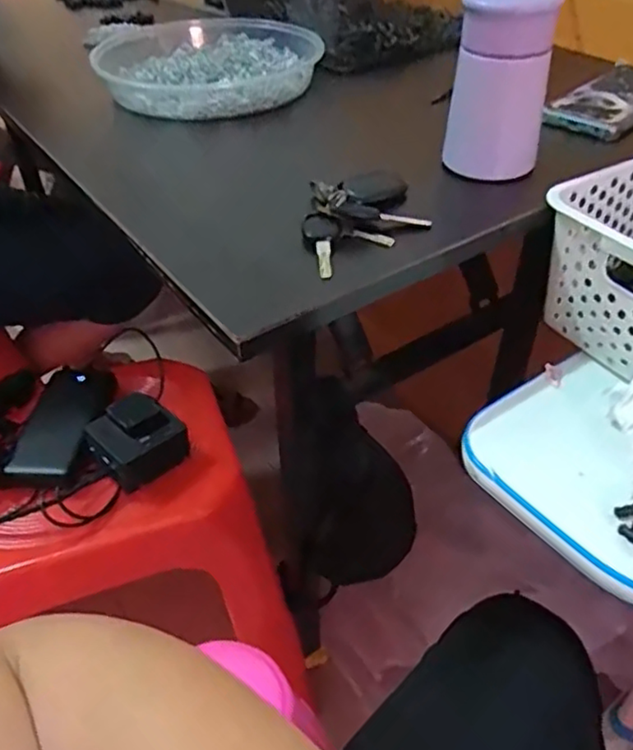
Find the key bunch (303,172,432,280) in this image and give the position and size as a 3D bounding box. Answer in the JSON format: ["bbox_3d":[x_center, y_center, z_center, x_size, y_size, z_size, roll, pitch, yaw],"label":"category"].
[{"bbox_3d":[0.032,-0.108,0.457,0.094,0.024,0.109,-13,43,-13],"label":"key bunch"}]

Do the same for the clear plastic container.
[{"bbox_3d":[-0.115,-0.339,0.701,0.226,0.040,0.258,-17,44,-16],"label":"clear plastic container"}]

